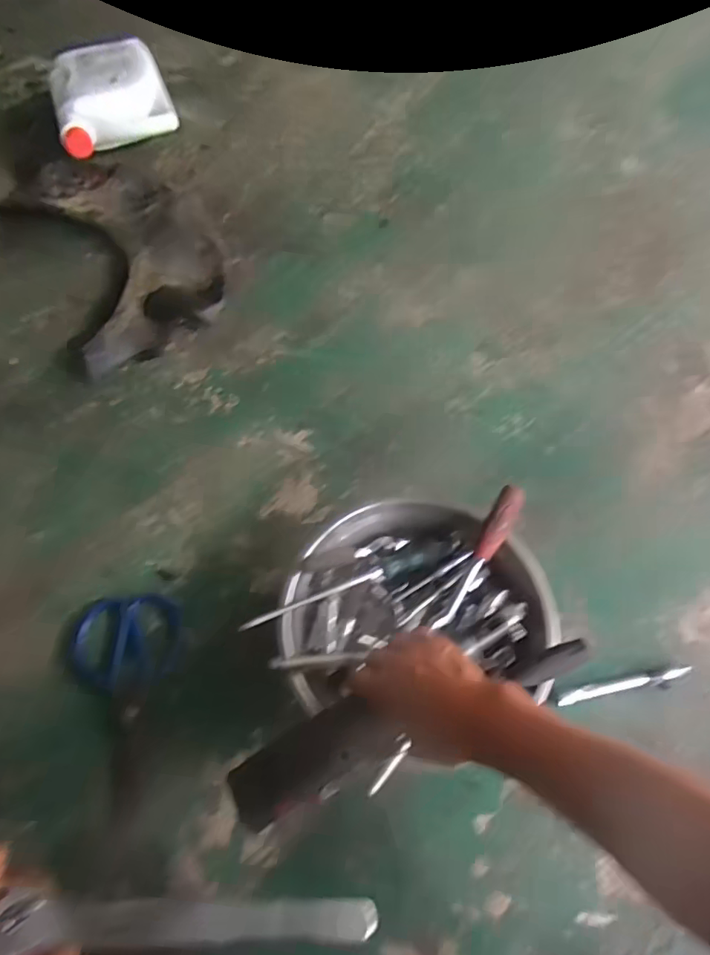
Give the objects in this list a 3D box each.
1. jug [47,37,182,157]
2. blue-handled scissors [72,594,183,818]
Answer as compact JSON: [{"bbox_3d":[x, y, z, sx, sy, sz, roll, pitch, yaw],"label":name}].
[{"bbox_3d":[-0.498,-0.774,1.070,0.216,0.087,0.253,-21,61,-11],"label":"jug"},{"bbox_3d":[-0.246,0.229,0.563,0.108,0.021,0.211,-6,59,-3],"label":"blue-handled scissors"}]

